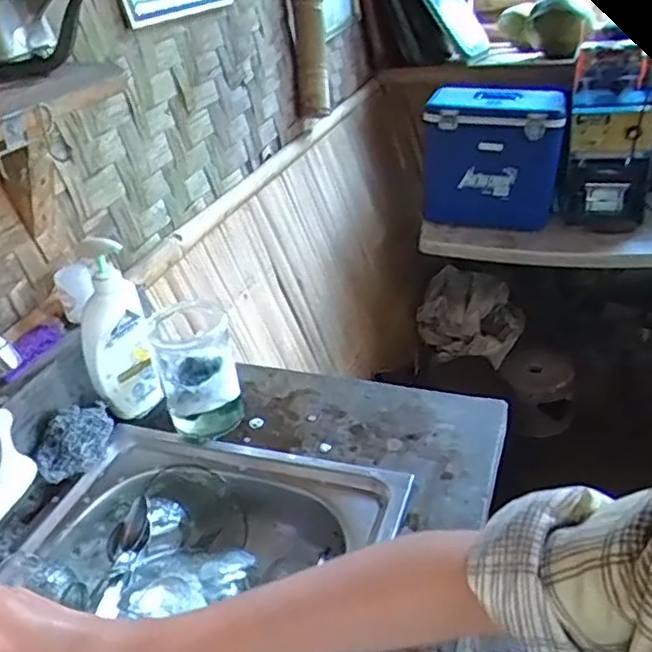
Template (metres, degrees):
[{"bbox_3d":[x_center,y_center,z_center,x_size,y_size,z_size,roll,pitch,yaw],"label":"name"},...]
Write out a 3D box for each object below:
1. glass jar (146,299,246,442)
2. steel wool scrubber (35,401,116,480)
[{"bbox_3d":[-0.166,0.053,0.835,0.101,0.149,0.116,-13,33,-12],"label":"glass jar"},{"bbox_3d":[-0.304,0.145,0.800,0.092,0.068,0.064,-22,36,-24],"label":"steel wool scrubber"}]

